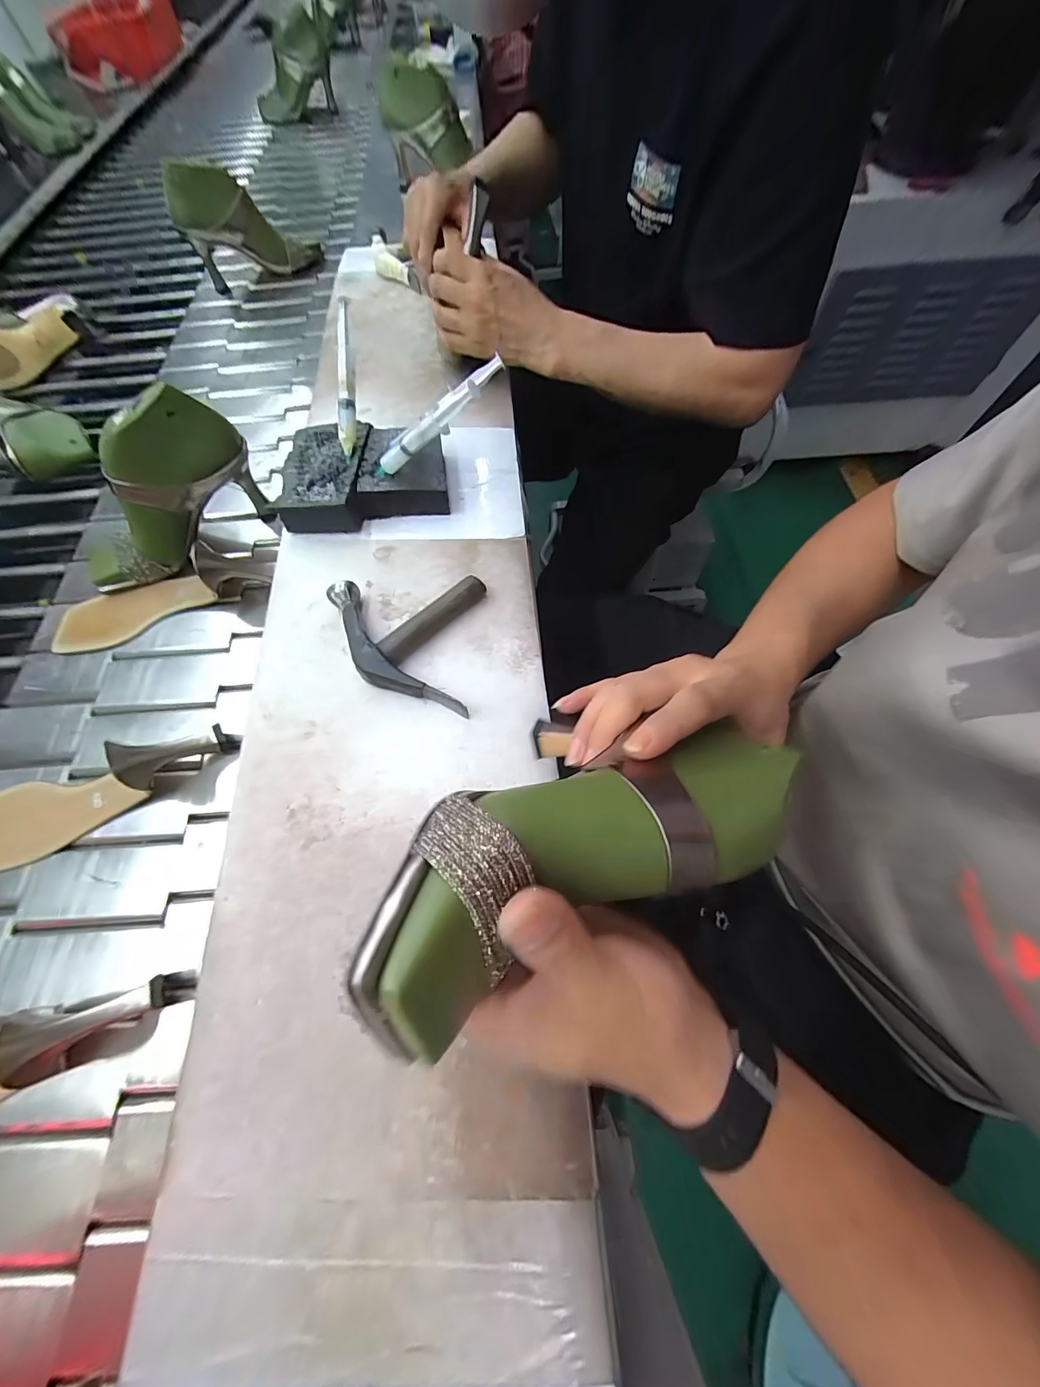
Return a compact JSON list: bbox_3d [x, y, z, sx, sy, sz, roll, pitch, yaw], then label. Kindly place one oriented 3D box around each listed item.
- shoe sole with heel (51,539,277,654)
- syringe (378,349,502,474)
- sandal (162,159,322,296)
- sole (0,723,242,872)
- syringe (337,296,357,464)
[{"bbox_3d":[-0.392,-0.116,0.471,0.241,0.062,0.069,-22,65,-7],"label":"shoe sole with heel"},{"bbox_3d":[-0.079,-0.239,0.395,0.159,0.018,0.019,-14,58,39],"label":"syringe"},{"bbox_3d":[-0.463,-0.793,0.744,0.196,0.159,0.087,-27,66,-9],"label":"sandal"},{"bbox_3d":[-0.386,0.083,0.380,0.246,0.057,0.071,-22,65,-7],"label":"sole"},{"bbox_3d":[-0.172,-0.305,0.436,0.020,0.016,0.139,4,103,5],"label":"syringe"}]

